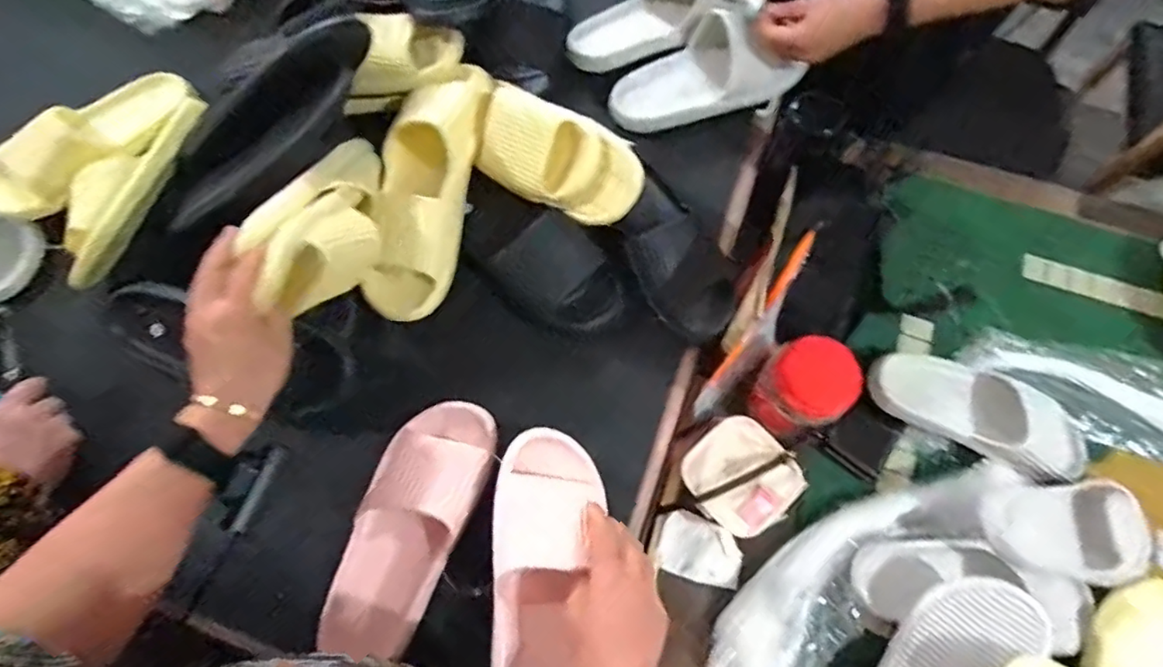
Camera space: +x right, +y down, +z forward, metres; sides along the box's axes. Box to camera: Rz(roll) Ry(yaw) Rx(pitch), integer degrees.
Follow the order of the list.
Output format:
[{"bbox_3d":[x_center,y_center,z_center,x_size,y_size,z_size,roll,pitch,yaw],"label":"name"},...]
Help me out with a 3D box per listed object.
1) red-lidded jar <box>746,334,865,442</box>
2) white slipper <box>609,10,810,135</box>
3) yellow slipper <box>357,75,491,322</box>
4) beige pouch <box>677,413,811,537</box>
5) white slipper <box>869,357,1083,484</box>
[{"bbox_3d":[0.250,0.063,0.678,0.090,0.110,0.090,1,69,-2],"label":"red-lidded jar"},{"bbox_3d":[0.157,-0.341,0.775,0.244,0.075,0.116,-19,71,-9],"label":"white slipper"},{"bbox_3d":[-0.171,-0.164,0.660,0.108,0.084,0.294,6,69,0],"label":"yellow slipper"},{"bbox_3d":[0.181,0.157,0.666,0.113,0.028,0.113,-37,75,-15],"label":"beige pouch"},{"bbox_3d":[0.480,0.096,0.723,0.252,0.061,0.101,30,71,9],"label":"white slipper"}]

